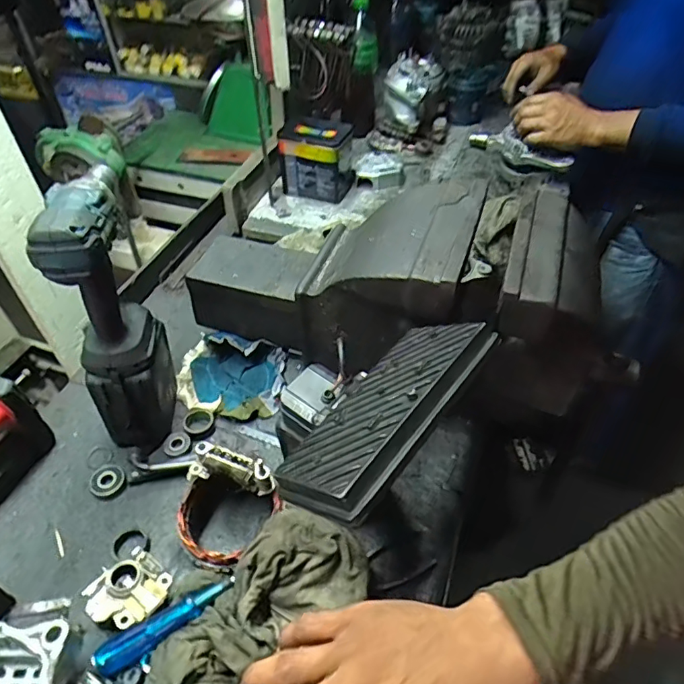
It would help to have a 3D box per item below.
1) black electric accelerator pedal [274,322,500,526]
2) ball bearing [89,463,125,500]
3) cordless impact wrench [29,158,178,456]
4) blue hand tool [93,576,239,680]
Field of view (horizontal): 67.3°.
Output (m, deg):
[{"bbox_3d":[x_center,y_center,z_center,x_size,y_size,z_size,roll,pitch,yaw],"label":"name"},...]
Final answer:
[{"bbox_3d":[0.038,0.053,0.437,0.096,0.025,0.213,6,42,47],"label":"black electric accelerator pedal"},{"bbox_3d":[-0.289,0.171,0.632,0.040,0.013,0.039,-1,46,1],"label":"ball bearing"},{"bbox_3d":[-0.270,-0.034,0.603,0.089,0.319,0.164,-14,48,-12],"label":"cordless impact wrench"},{"bbox_3d":[-0.171,0.275,0.502,0.143,0.020,0.023,-31,52,-9],"label":"blue hand tool"}]

